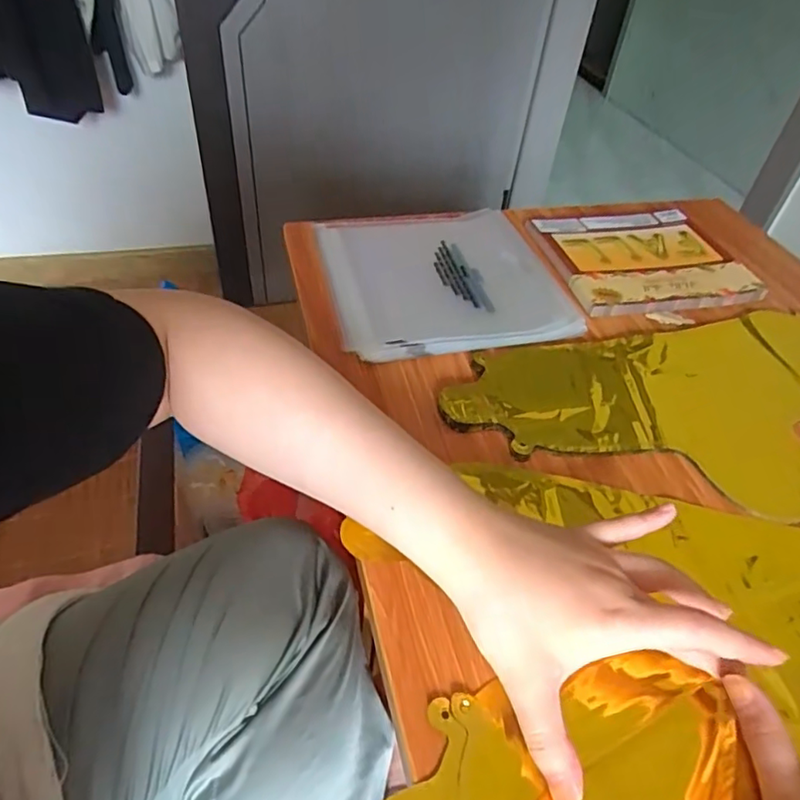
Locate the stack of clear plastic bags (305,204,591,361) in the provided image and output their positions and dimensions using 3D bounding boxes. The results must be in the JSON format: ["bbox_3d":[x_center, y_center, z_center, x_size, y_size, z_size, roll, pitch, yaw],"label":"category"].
[{"bbox_3d":[0.032,-0.123,0.553,0.196,0.017,0.217,-10,48,-10],"label":"stack of clear plastic bags"}]

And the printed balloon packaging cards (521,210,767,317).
[{"bbox_3d":[0.248,-0.148,0.601,0.190,0.012,0.164,-6,47,-11],"label":"printed balloon packaging cards"}]

